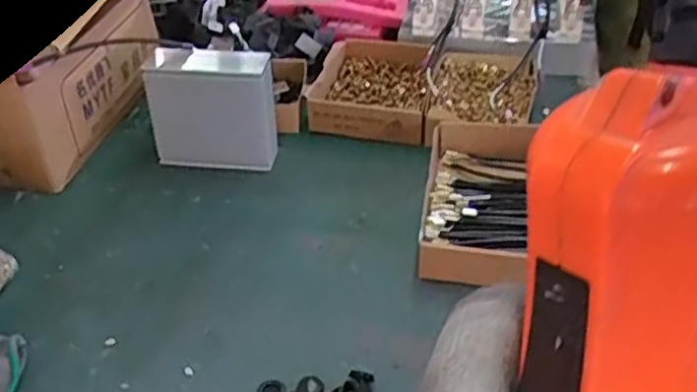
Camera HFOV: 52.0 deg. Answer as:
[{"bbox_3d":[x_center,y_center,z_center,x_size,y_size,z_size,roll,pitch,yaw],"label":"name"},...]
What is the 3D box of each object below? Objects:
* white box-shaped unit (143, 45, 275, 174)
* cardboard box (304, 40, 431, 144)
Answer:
[{"bbox_3d":[-0.181,-0.117,0.969,0.167,0.153,0.064,3,37,5],"label":"white box-shaped unit"},{"bbox_3d":[0.039,-0.170,1.108,0.172,0.068,0.225,5,38,8],"label":"cardboard box"}]

